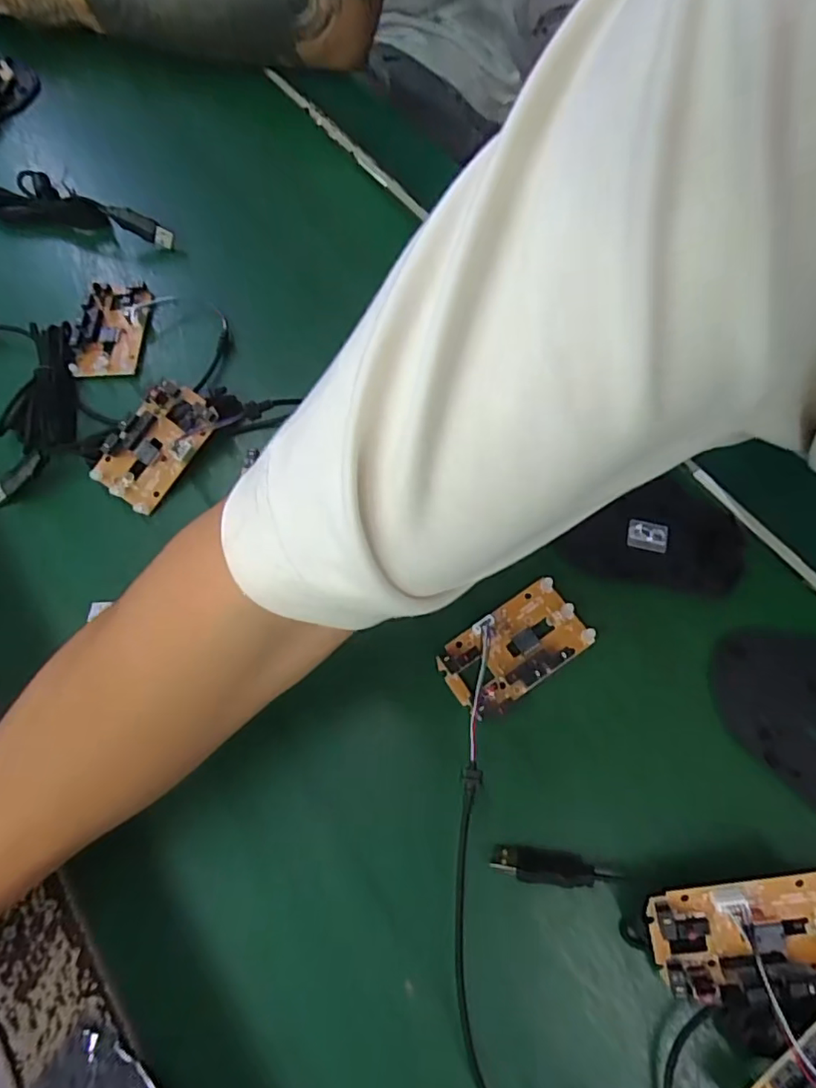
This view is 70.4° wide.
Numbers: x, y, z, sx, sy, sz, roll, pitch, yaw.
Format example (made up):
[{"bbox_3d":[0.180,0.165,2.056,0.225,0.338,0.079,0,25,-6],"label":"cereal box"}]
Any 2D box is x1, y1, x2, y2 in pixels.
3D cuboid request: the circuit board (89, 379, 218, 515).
[{"bbox_3d":[-0.157,-0.062,0.358,0.045,0.013,0.078,36,89,0],"label":"circuit board"}]

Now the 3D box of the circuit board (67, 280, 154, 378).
[{"bbox_3d":[-0.207,-0.151,0.407,0.049,0.012,0.074,2,68,3],"label":"circuit board"}]

